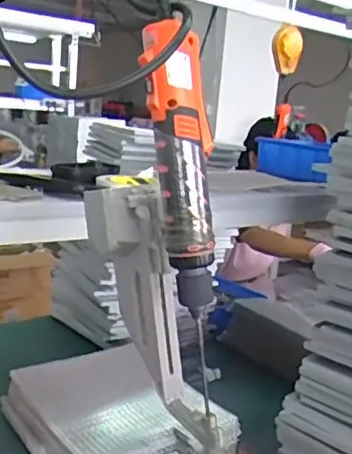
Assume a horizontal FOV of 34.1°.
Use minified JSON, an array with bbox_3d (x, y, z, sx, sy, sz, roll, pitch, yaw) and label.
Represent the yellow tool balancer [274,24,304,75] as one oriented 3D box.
[{"bbox_3d":[0.319,-0.504,1.634,0.076,0.120,0.100,6,11,6],"label":"yellow tool balancer"}]

